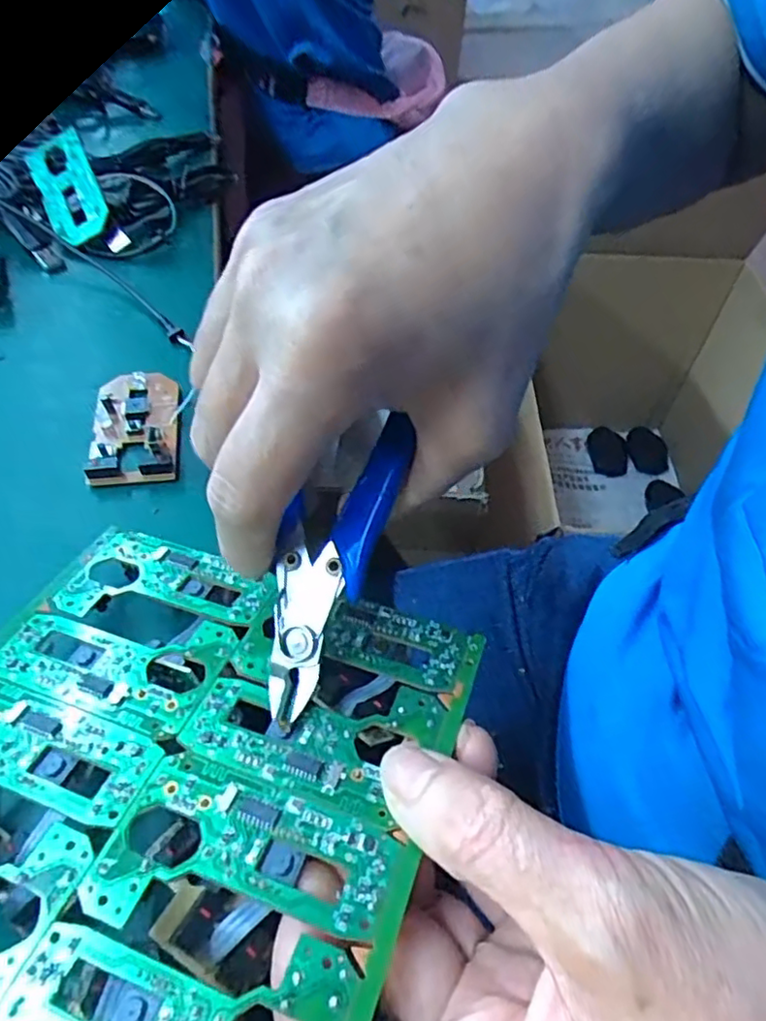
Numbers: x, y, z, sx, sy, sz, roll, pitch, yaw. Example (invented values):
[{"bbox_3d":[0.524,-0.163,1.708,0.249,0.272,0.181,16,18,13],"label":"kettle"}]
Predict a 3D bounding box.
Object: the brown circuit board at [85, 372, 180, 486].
[{"bbox_3d":[-0.112,-0.041,0.282,0.036,0.013,0.066,-8,53,-7],"label":"brown circuit board"}]

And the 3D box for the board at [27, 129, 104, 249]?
[{"bbox_3d":[-0.182,-0.186,0.364,0.036,0.005,0.068,-25,83,12],"label":"board"}]

